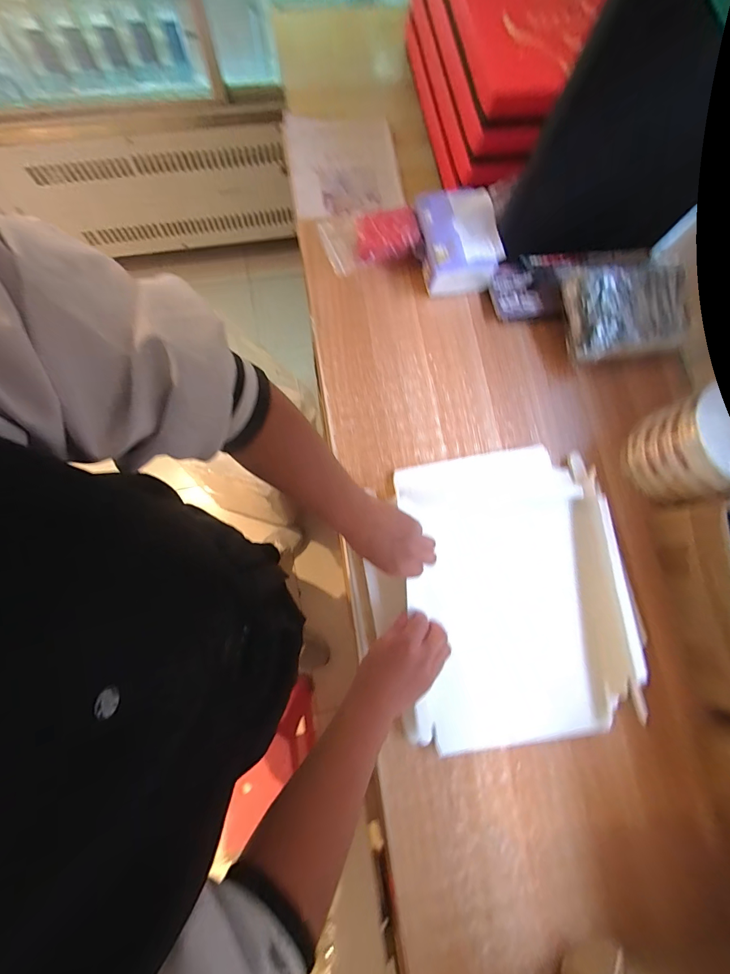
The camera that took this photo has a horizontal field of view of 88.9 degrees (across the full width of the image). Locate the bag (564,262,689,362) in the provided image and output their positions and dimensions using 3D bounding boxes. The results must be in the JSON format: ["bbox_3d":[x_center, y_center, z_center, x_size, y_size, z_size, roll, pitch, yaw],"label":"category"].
[{"bbox_3d":[0.403,-0.268,0.576,0.182,0.060,0.138,-6,80,-4],"label":"bag"}]

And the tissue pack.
[{"bbox_3d":[0.142,-0.387,0.587,0.113,0.068,0.137,-8,80,-5],"label":"tissue pack"}]

